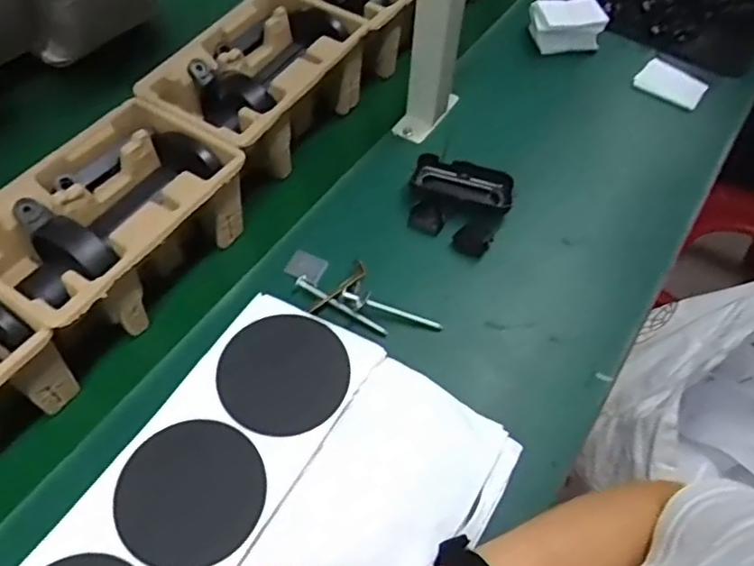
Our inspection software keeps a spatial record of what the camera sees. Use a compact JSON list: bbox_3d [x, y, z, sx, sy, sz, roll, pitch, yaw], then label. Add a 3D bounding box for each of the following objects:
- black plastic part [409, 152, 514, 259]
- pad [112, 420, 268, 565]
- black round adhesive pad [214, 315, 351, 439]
[{"bbox_3d":[0.086,-0.085,0.652,0.103,0.028,0.106,16,54,8],"label":"black plastic part"},{"bbox_3d":[-0.121,0.137,0.403,0.092,0.004,0.091,3,59,-5],"label":"pad"},{"bbox_3d":[-0.068,0.065,0.448,0.091,0.006,0.090,1,60,-2],"label":"black round adhesive pad"}]

